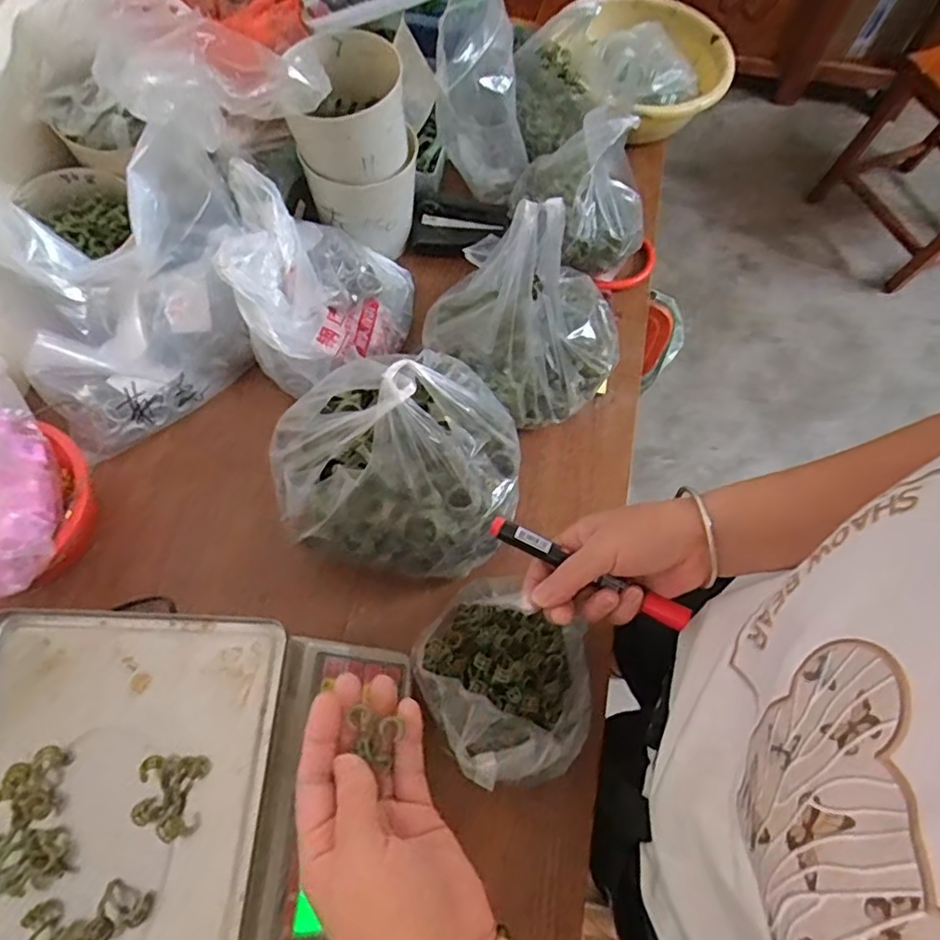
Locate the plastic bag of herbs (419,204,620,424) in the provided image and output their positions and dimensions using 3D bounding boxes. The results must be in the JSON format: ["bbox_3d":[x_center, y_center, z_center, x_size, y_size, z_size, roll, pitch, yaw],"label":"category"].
[{"bbox_3d":[0.058,-0.145,0.557,0.184,0.188,0.154,-16,68,-10],"label":"plastic bag of herbs"}]

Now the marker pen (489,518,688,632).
[{"bbox_3d":[0.081,0.070,0.425,0.146,0.012,0.015,27,68,6],"label":"marker pen"}]

